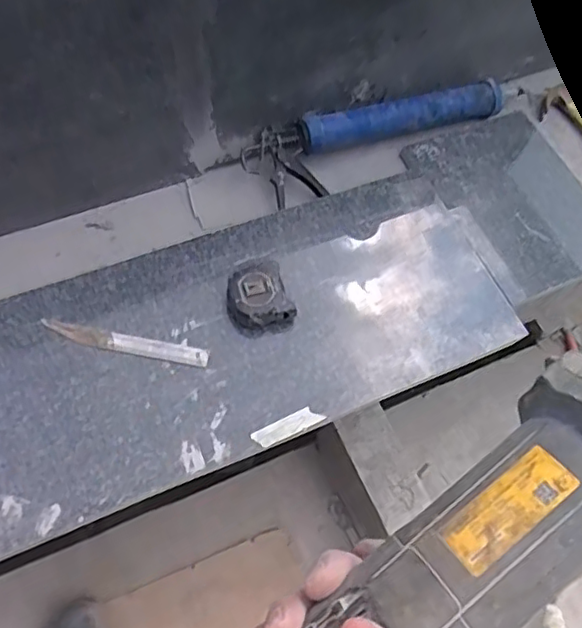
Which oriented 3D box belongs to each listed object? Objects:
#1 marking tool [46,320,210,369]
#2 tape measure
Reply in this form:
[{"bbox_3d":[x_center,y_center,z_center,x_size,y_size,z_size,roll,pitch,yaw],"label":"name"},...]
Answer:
[{"bbox_3d":[-0.222,0.039,0.809,0.222,0.006,0.029,13,62,2],"label":"marking tool"},{"bbox_3d":[-0.046,-0.024,0.837,0.087,0.050,0.089,-19,65,-14],"label":"tape measure"}]

